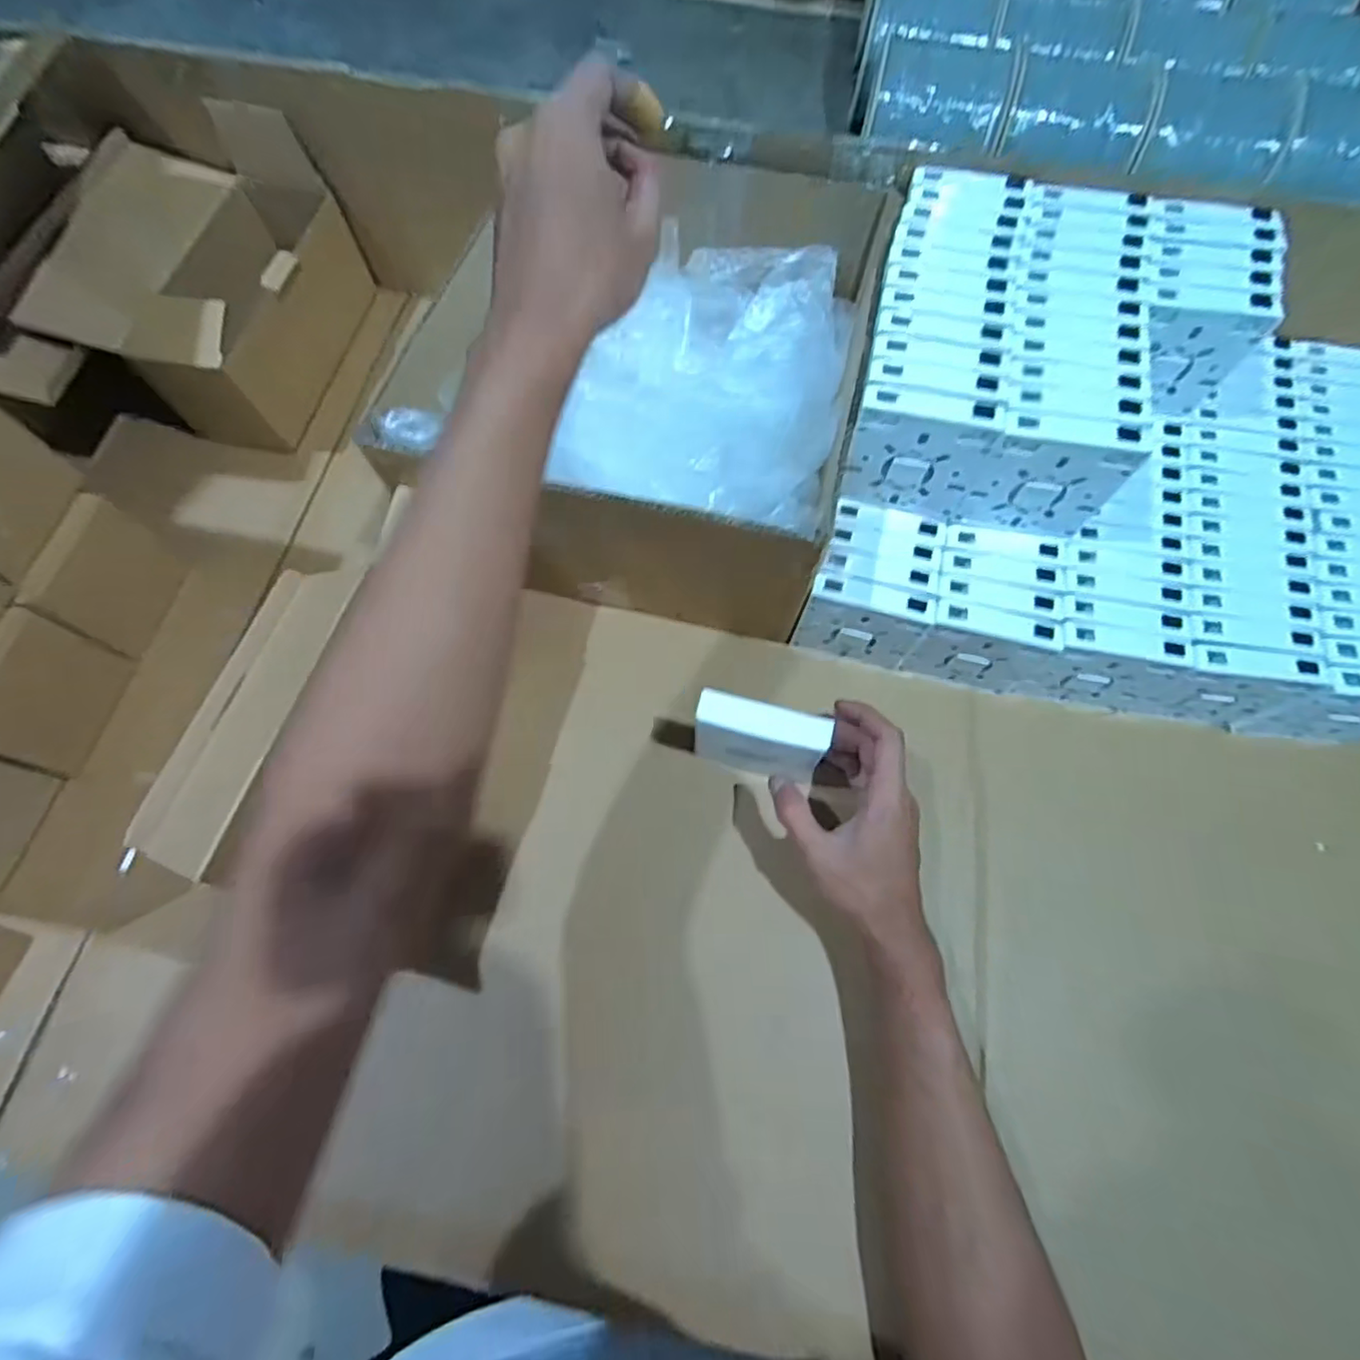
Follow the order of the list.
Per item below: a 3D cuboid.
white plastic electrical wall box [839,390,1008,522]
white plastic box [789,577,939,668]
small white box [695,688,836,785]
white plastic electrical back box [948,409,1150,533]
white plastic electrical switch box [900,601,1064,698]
[{"bbox_3d":[0.155,-0.148,0.416,0.083,0.085,0.019,10,66,6],"label":"white plastic electrical wall box"},{"bbox_3d":[0.134,-0.040,0.464,0.085,0.082,0.021,13,66,7],"label":"white plastic box"},{"bbox_3d":[0.053,0.040,0.421,0.085,0.064,0.028,15,67,8],"label":"small white box"},{"bbox_3d":[0.238,-0.131,0.413,0.083,0.091,0.021,10,66,6],"label":"white plastic electrical back box"},{"bbox_3d":[0.223,-0.020,0.459,0.093,0.083,0.021,12,66,7],"label":"white plastic electrical switch box"}]

